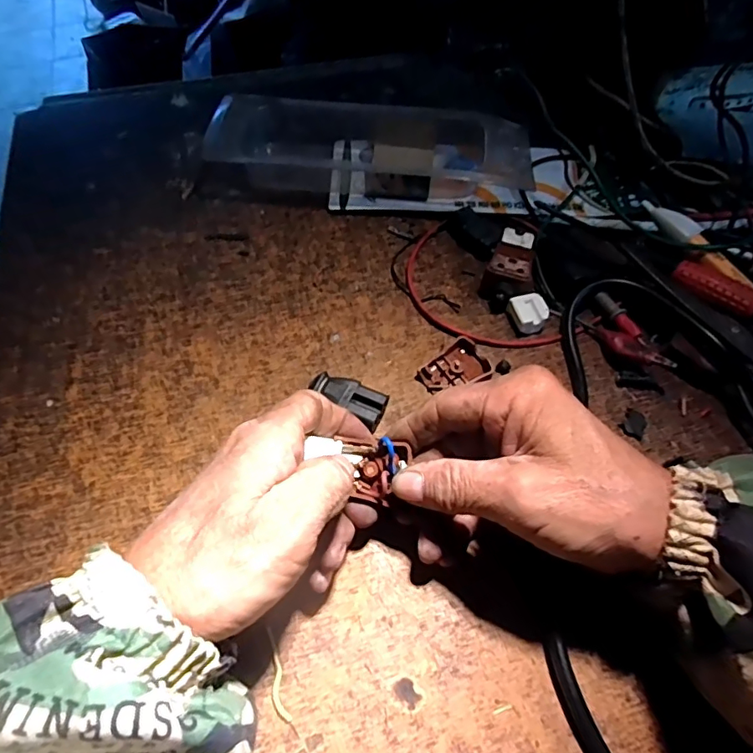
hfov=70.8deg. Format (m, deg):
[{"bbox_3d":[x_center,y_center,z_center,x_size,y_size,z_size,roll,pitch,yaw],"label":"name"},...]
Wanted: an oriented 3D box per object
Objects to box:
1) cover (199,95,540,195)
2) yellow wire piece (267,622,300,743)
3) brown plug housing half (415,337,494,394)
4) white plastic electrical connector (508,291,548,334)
[{"bbox_3d":[-0.004,-0.186,0.427,0.245,0.042,0.092,2,57,2],"label":"cover"},{"bbox_3d":[-0.046,0.140,0.244,0.007,0.004,0.048,-18,59,-10],"label":"yellow wire piece"},{"bbox_3d":[0.048,-0.005,0.333,0.041,0.011,0.028,-29,61,-16],"label":"brown plug housing half"},{"bbox_3d":[0.102,-0.042,0.356,0.022,0.016,0.025,-15,58,-8],"label":"white plastic electrical connector"}]

